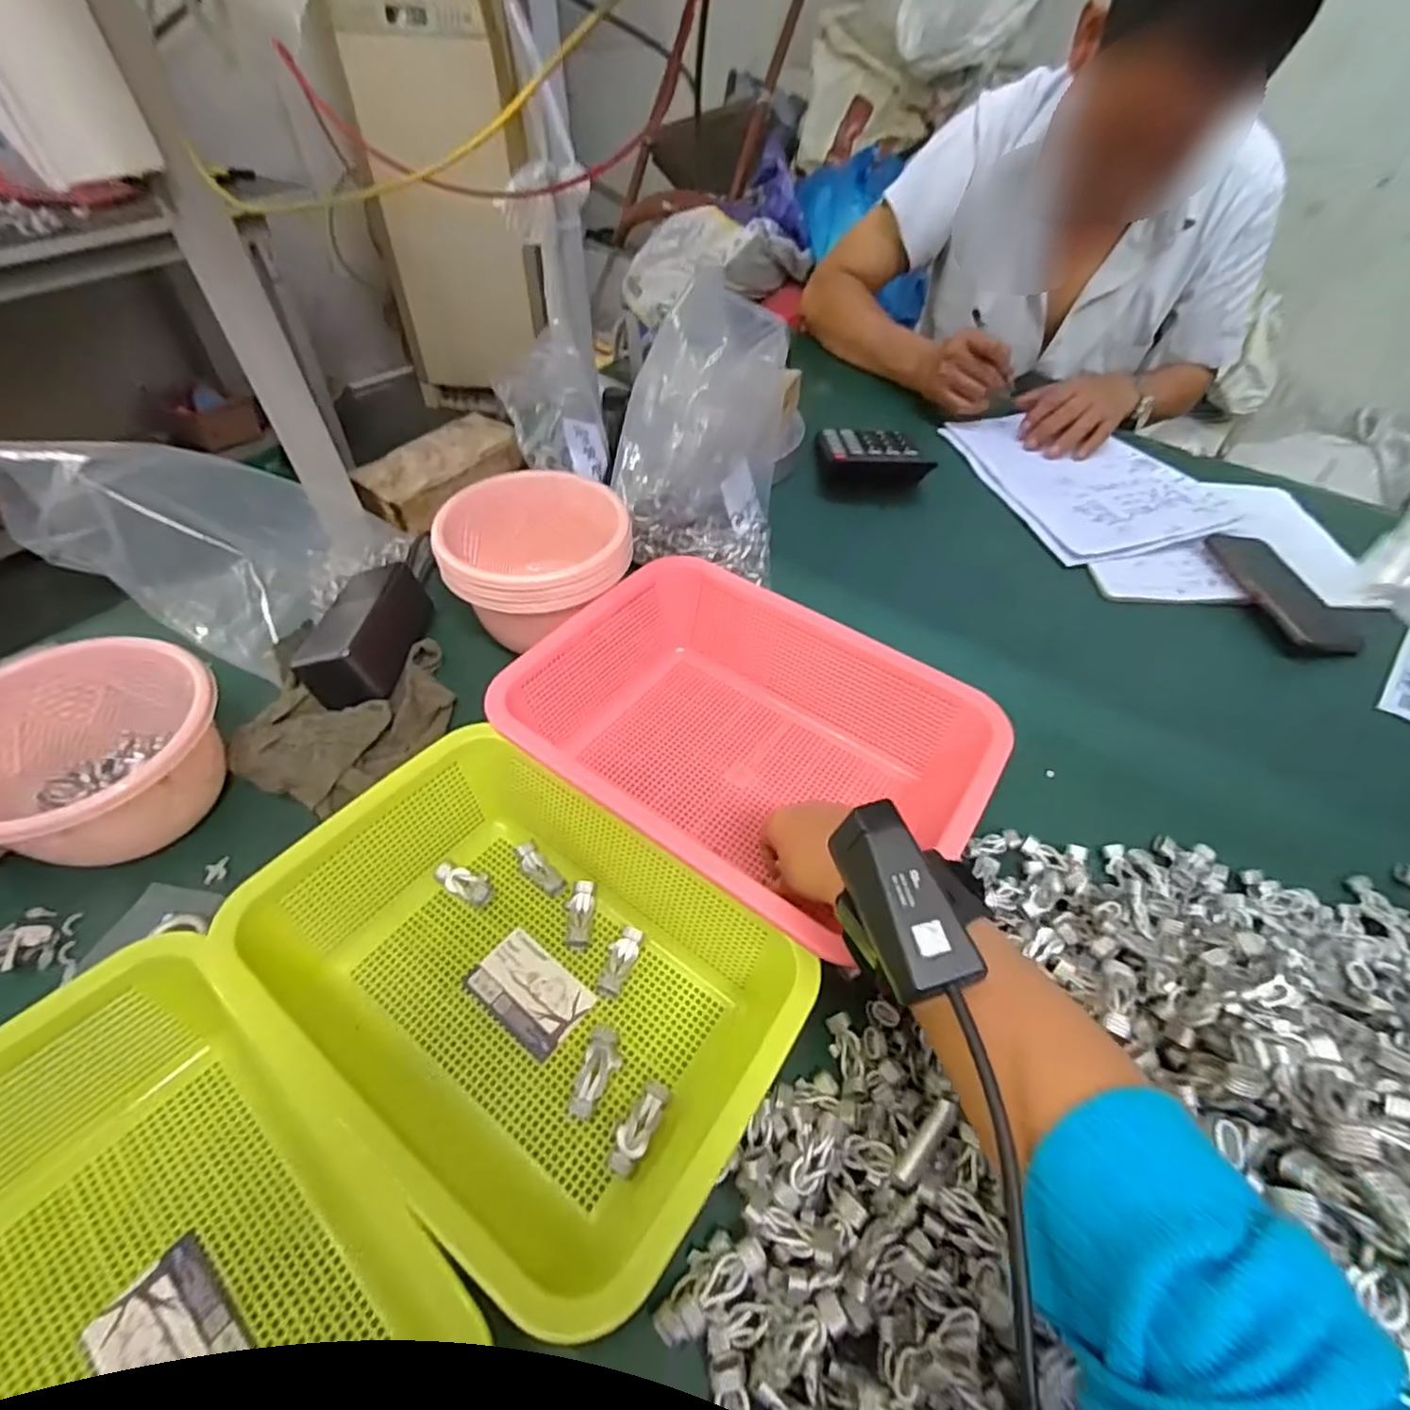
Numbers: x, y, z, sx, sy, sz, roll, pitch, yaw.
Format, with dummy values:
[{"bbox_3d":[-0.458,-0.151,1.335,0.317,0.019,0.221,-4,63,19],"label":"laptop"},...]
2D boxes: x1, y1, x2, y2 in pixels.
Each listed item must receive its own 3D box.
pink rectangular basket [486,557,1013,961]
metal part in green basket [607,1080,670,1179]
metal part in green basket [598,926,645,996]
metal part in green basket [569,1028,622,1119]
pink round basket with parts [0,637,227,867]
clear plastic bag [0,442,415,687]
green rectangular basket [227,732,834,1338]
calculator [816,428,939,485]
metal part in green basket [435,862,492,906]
[{"bbox_3d":[0.029,0.026,0.456,0.298,0.088,0.218,30,56,19],"label":"pink rectangular basket"},{"bbox_3d":[-0.033,0.215,0.326,0.015,0.011,0.043,20,52,15],"label":"metal part in green basket"},{"bbox_3d":[-0.051,0.153,0.384,0.017,0.007,0.039,15,51,11],"label":"metal part in green basket"},{"bbox_3d":[-0.057,0.195,0.340,0.018,0.009,0.042,14,50,10],"label":"metal part in green basket"},{"bbox_3d":[-0.383,0.033,0.409,0.137,0.079,0.129,1,49,-1],"label":"pink round basket with parts"},{"bbox_3d":[-0.417,-0.160,0.531,0.245,0.166,0.191,11,50,8],"label":"clear plastic bag"},{"bbox_3d":[-0.092,0.139,0.350,0.263,0.083,0.192,31,55,23],"label":"green rectangular basket"},{"bbox_3d":[0.203,-0.303,0.769,0.132,0.023,0.103,8,50,5],"label":"calculator"},{"bbox_3d":[-0.154,0.113,0.412,0.040,0.006,0.018,22,52,17],"label":"metal part in green basket"}]

